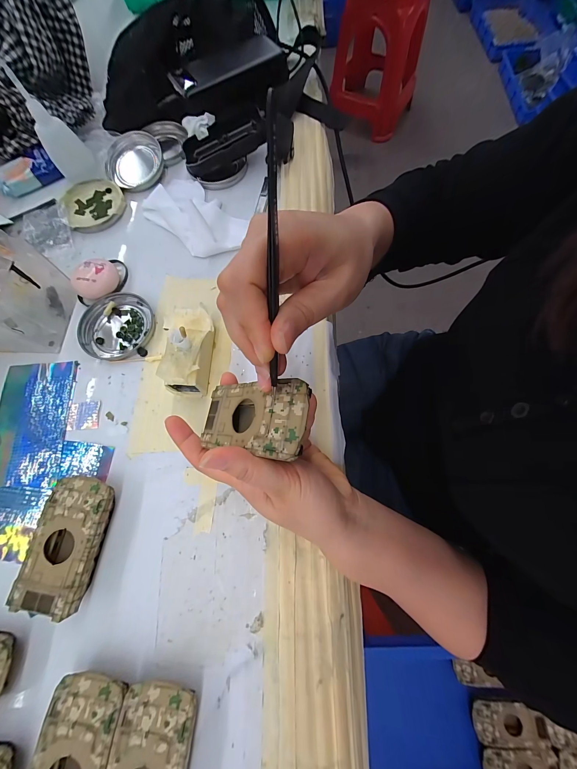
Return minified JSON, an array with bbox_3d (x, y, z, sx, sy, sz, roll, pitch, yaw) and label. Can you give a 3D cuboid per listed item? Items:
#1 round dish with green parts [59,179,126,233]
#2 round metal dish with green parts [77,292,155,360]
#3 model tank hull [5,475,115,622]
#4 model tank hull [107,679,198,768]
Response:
[{"bbox_3d":[-0.250,-0.232,0.352,0.074,0.010,0.079,0,73,2],"label":"round dish with green parts"},{"bbox_3d":[-0.187,-0.063,0.299,0.075,0.009,0.076,-1,72,3],"label":"round metal dish with green parts"},{"bbox_3d":[-0.180,0.130,0.230,0.053,0.025,0.095,10,73,5],"label":"model tank hull"},{"bbox_3d":[-0.093,0.259,0.185,0.051,0.027,0.094,5,73,3],"label":"model tank hull"}]

